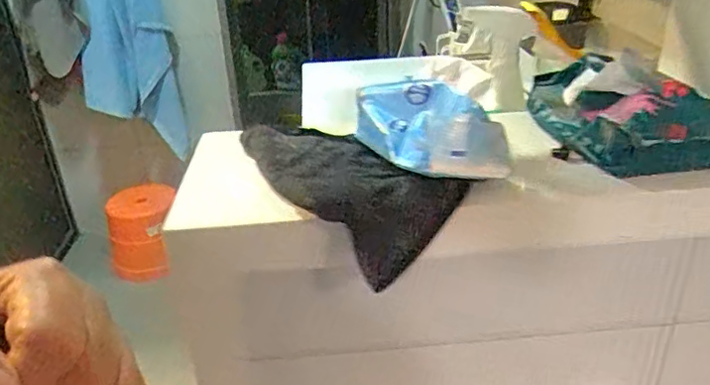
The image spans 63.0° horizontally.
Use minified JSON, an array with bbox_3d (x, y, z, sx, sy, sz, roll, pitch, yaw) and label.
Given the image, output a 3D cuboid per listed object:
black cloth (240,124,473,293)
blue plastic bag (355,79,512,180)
[{"bbox_3d":[-0.019,0.004,0.559,0.239,0.070,0.111,23,36,39],"label":"black cloth"},{"bbox_3d":[0.069,-0.069,0.553,0.090,0.064,0.153,-16,30,-26],"label":"blue plastic bag"}]

